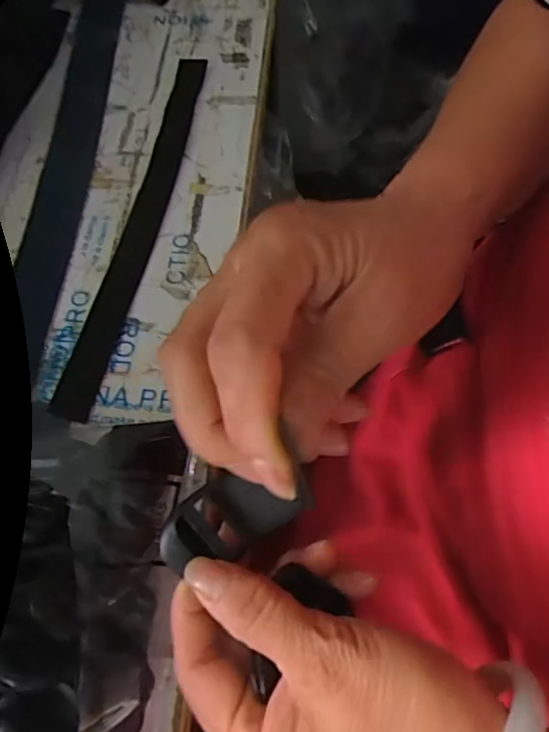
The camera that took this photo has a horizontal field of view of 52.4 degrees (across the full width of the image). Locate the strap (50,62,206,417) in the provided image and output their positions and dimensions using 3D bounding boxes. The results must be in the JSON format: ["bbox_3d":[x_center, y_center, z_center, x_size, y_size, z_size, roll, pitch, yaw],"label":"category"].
[{"bbox_3d":[-0.094,-0.109,0.402,0.029,0.005,0.313,9,66,7],"label":"strap"}]

